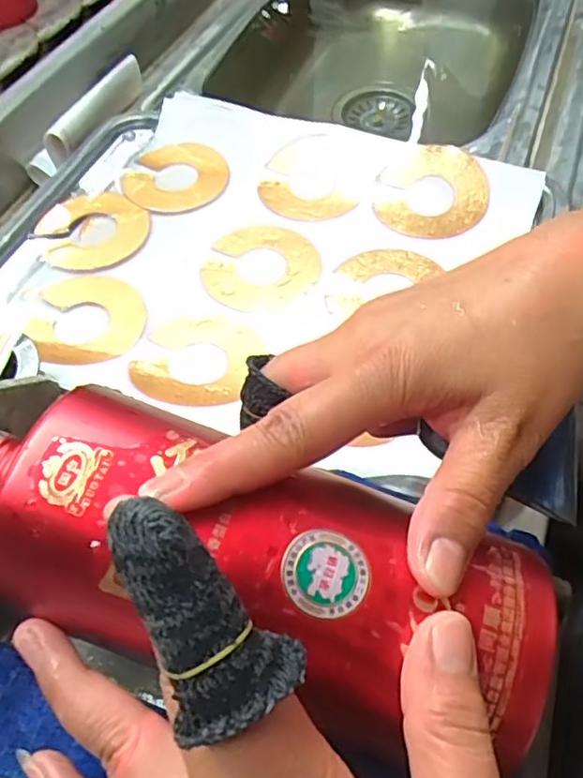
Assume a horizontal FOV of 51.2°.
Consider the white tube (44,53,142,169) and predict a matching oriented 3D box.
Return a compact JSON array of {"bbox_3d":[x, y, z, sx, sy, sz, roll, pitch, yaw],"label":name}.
[{"bbox_3d":[-0.168,-0.247,0.530,0.022,0.023,0.132,19,58,12],"label":"white tube"}]

